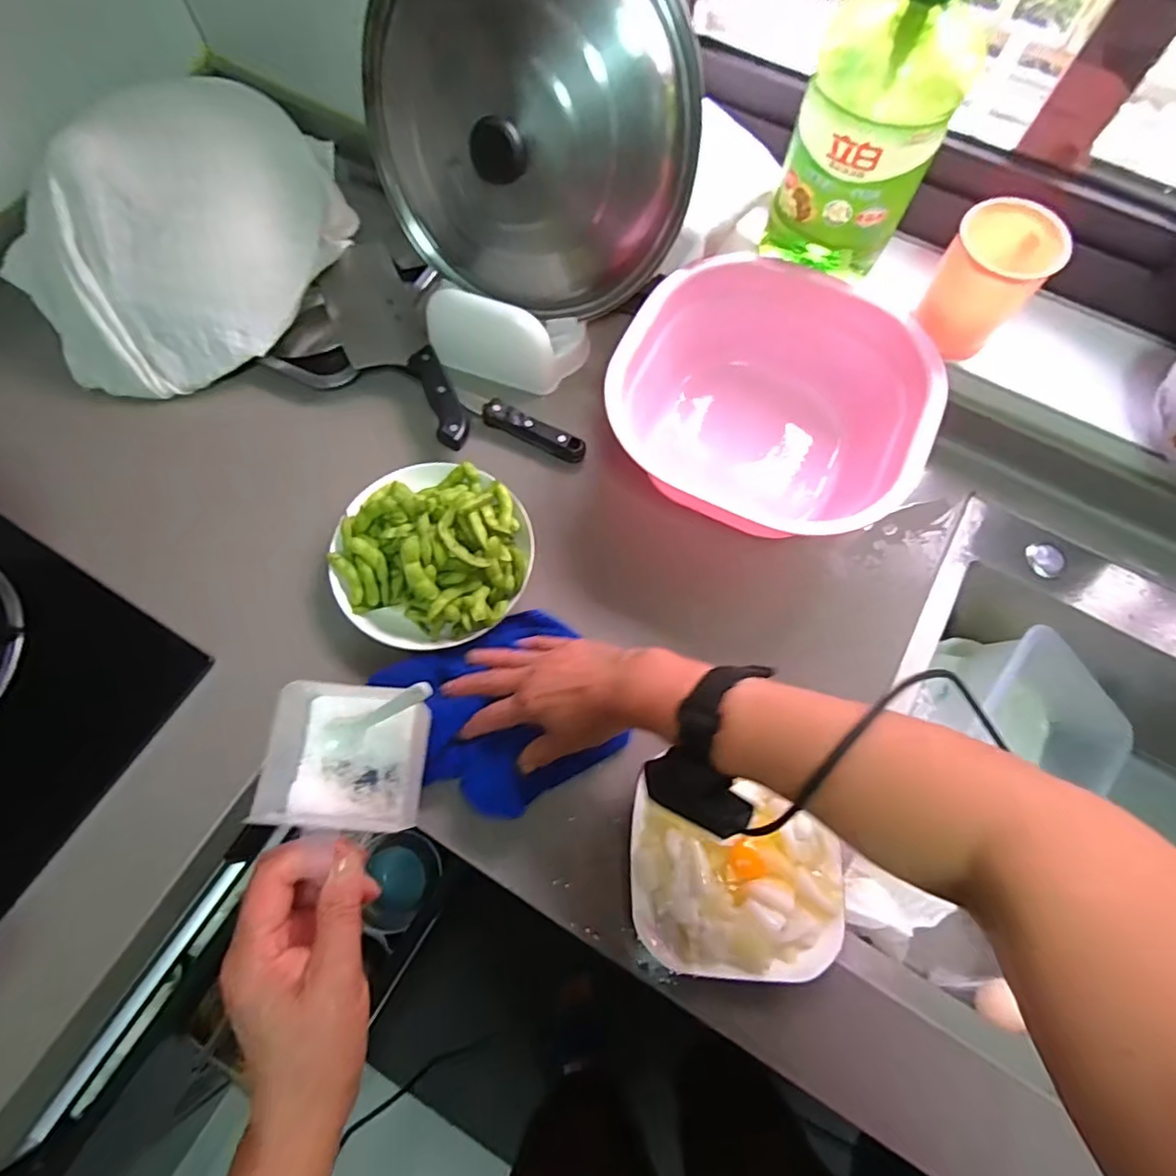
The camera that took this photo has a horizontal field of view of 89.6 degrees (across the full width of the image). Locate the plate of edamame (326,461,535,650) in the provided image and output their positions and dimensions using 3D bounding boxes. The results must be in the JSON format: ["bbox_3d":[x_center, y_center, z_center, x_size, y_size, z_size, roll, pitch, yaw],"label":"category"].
[{"bbox_3d":[-0.135,-0.040,0.508,0.166,0.055,0.168,0,69,-1],"label":"plate of edamame"}]

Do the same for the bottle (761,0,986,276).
[{"bbox_3d":[0.223,-0.371,0.458,0.113,0.255,0.070,26,71,8],"label":"bottle"}]

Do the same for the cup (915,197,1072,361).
[{"bbox_3d":[0.348,-0.270,0.524,0.081,0.099,0.078,0,69,-1],"label":"cup"}]

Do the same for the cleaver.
[{"bbox_3d":[-0.199,-0.248,0.603,0.088,0.019,0.278,-24,72,-10],"label":"cleaver"}]

